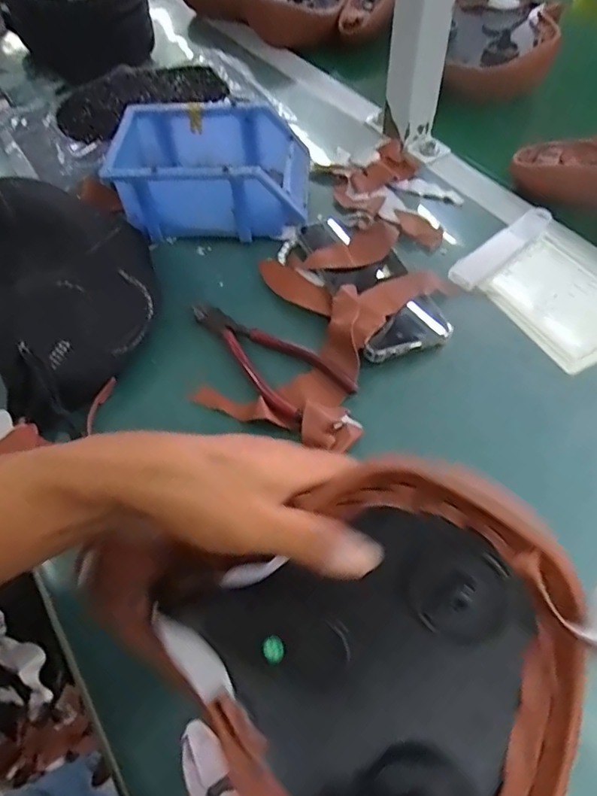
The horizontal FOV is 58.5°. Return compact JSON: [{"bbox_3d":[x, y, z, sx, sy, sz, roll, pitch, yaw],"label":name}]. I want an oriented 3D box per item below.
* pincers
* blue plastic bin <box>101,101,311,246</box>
[{"bbox_3d":[-0.023,-0.038,0.436,0.065,0.022,0.144,-31,61,-18],"label":"pincers"},{"bbox_3d":[-0.081,-0.227,0.520,0.182,0.072,0.142,-2,56,1],"label":"blue plastic bin"}]

